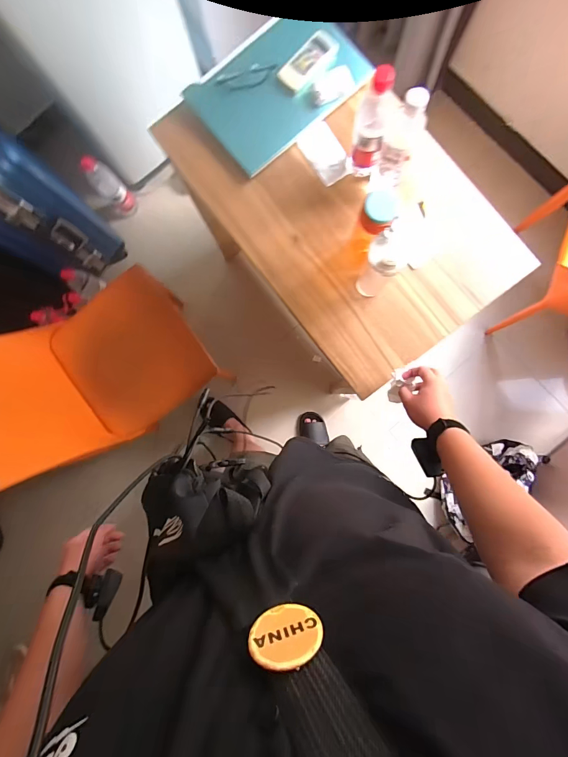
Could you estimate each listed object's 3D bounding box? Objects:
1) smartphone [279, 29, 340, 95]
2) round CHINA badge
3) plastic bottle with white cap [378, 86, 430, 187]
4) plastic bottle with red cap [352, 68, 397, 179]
[{"bbox_3d":[0.053,-0.689,0.759,0.068,0.017,0.144,42,91,3],"label":"smartphone"},{"bbox_3d":[0.001,0.149,0.205,0.042,0.041,0.004,-11,101,-14],"label":"round CHINA badge"},{"bbox_3d":[0.217,-0.433,0.657,0.057,0.210,0.054,0,88,3],"label":"plastic bottle with white cap"},{"bbox_3d":[0.166,-0.474,0.668,0.057,0.221,0.055,9,89,3],"label":"plastic bottle with red cap"}]

